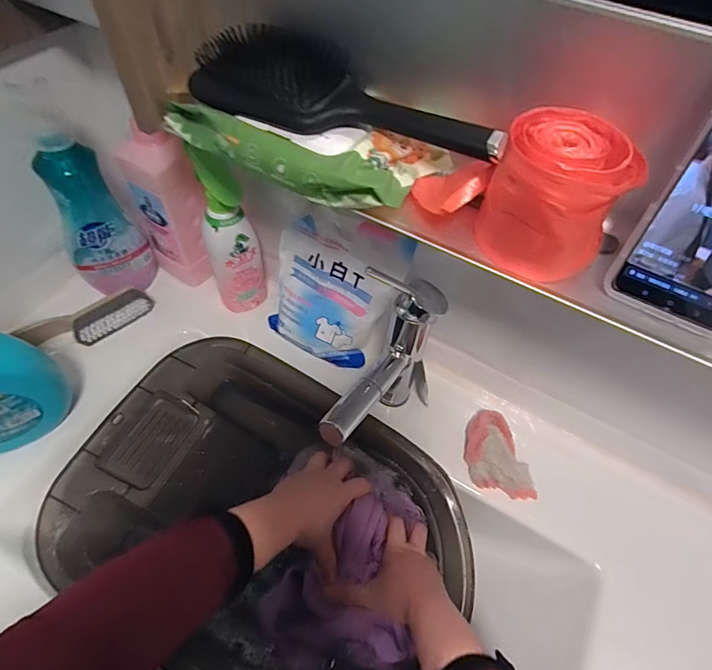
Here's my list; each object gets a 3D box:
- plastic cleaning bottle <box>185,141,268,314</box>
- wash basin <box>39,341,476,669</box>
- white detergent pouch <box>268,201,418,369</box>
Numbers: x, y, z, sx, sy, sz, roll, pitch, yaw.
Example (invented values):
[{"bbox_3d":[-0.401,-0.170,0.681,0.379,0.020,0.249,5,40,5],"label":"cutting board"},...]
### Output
[{"bbox_3d":[-0.162,-0.120,0.566,0.071,0.225,0.050,-5,55,-8],"label":"plastic cleaning bottle"},{"bbox_3d":[-0.101,0.215,0.521,0.450,0.087,0.324,27,57,14],"label":"wash basin"},{"bbox_3d":[-0.034,-0.053,0.551,0.167,0.188,0.085,25,57,13],"label":"white detergent pouch"}]

